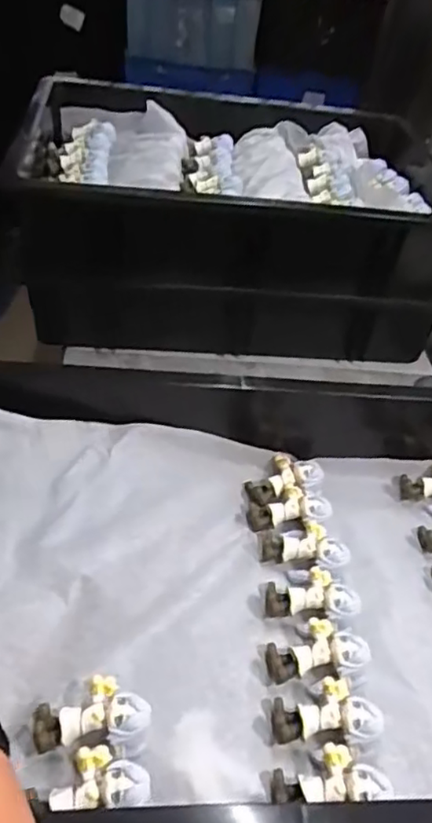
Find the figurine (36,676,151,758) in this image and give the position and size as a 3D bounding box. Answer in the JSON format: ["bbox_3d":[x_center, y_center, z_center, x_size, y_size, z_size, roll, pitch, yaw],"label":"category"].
[{"bbox_3d":[-0.070,0.174,0.349,0.062,0.027,0.038,0,42,-10],"label":"figurine"}]

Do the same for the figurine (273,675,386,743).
[{"bbox_3d":[0.065,0.184,0.369,0.061,0.023,0.037,-4,43,-14],"label":"figurine"}]

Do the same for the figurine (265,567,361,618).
[{"bbox_3d":[0.067,0.127,0.432,0.062,0.023,0.038,11,41,2],"label":"figurine"}]

